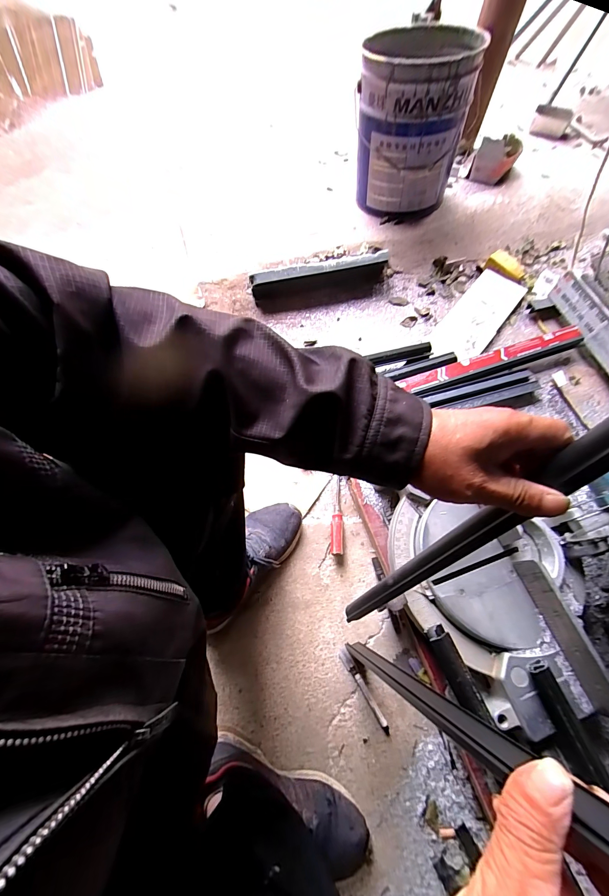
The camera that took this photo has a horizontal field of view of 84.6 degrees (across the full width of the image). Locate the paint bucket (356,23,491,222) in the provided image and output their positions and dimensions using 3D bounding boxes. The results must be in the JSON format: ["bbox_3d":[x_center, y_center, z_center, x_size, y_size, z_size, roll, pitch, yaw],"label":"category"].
[{"bbox_3d":[0.287,-0.879,0.921,0.277,0.310,0.291,15,67,7],"label":"paint bucket"}]

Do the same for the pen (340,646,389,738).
[{"bbox_3d":[0.105,0.432,0.596,0.018,0.017,0.144,-28,68,-12],"label":"pen"}]

